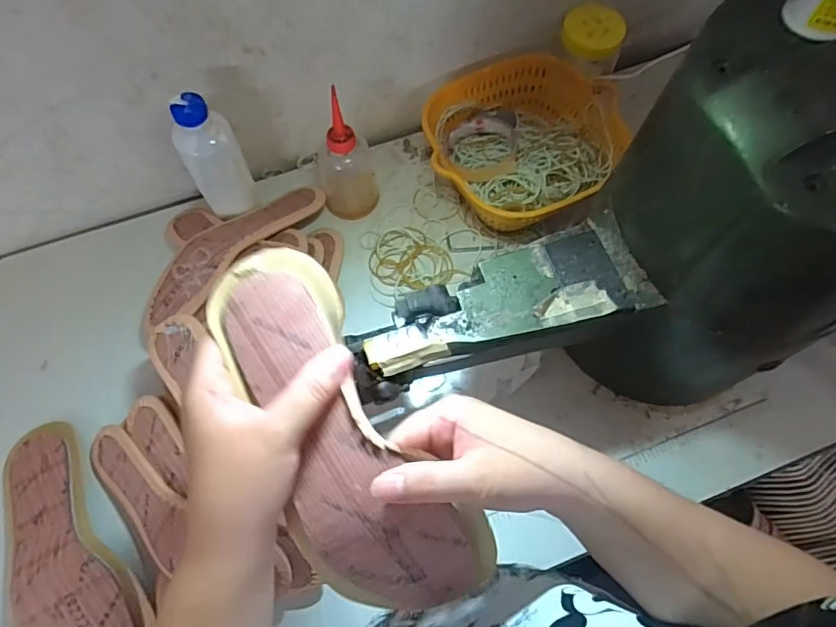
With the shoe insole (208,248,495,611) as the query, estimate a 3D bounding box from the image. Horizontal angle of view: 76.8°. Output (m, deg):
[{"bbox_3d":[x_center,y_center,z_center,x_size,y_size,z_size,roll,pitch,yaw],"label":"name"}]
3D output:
[{"bbox_3d":[-0.043,0.078,0.314,0.094,0.031,0.245,-29,95,-10],"label":"shoe insole"}]

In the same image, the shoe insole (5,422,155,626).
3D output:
[{"bbox_3d":[-0.334,0.221,0.486,0.103,0.027,0.244,-35,69,-14],"label":"shoe insole"}]

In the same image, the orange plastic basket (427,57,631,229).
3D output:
[{"bbox_3d":[0.120,-0.194,0.624,0.209,0.085,0.190,0,67,1],"label":"orange plastic basket"}]

